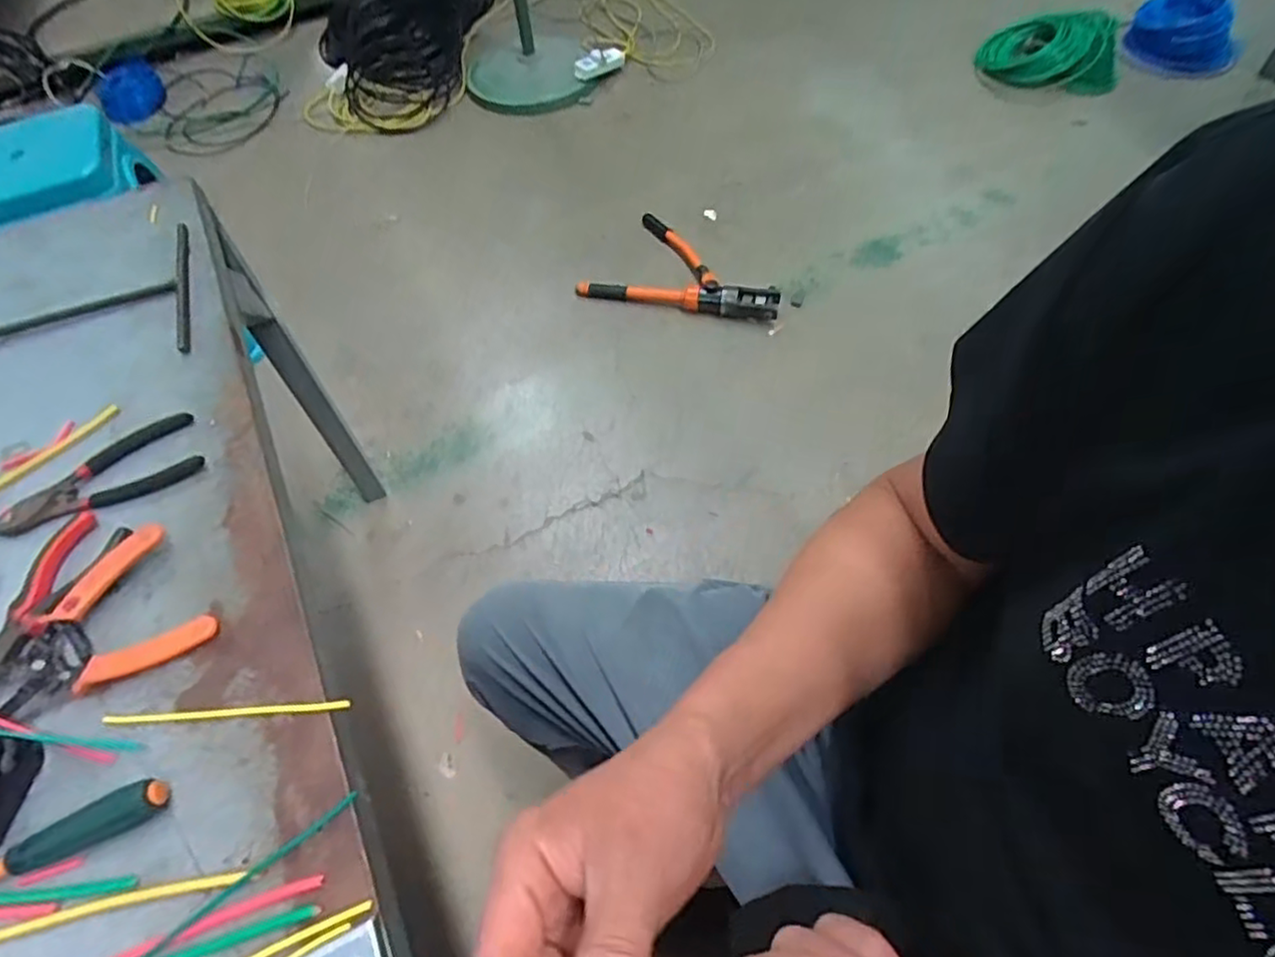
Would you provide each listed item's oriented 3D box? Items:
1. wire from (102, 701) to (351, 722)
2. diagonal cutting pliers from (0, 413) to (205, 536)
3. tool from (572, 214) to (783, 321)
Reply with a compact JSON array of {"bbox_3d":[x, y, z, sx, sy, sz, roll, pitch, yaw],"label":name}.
[{"bbox_3d":[-0.274,0.156,0.452,0.159,0.004,0.007,-4,58,0],"label":"wire"},{"bbox_3d":[-0.441,0.001,0.555,0.155,0.007,0.068,-26,61,-13],"label":"diagonal cutting pliers"},{"bbox_3d":[0.106,-0.481,1.539,0.449,0.058,0.218,11,59,9],"label":"tool"}]

